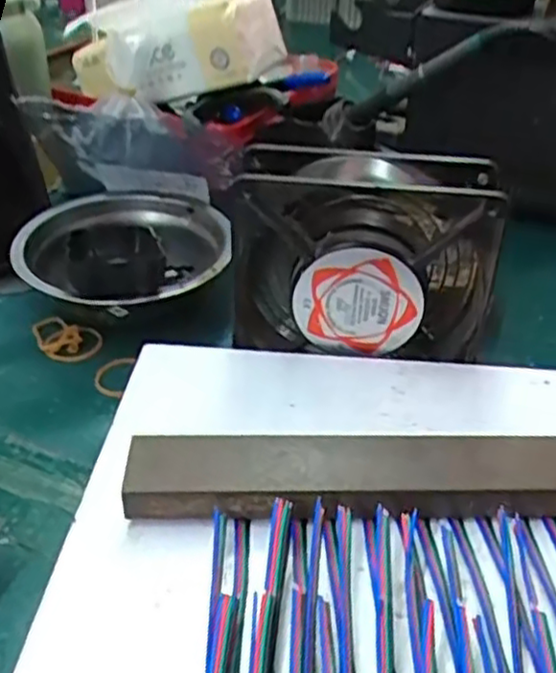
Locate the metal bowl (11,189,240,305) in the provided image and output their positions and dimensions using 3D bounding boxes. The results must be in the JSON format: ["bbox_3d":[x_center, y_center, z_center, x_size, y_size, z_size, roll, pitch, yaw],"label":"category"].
[{"bbox_3d":[-0.092,-0.044,0.421,0.116,0.048,0.114,1,36,-1],"label":"metal bowl"}]

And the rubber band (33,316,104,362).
[{"bbox_3d":[-0.122,0.000,0.396,0.041,0.007,0.028,15,38,17],"label":"rubber band"}]

